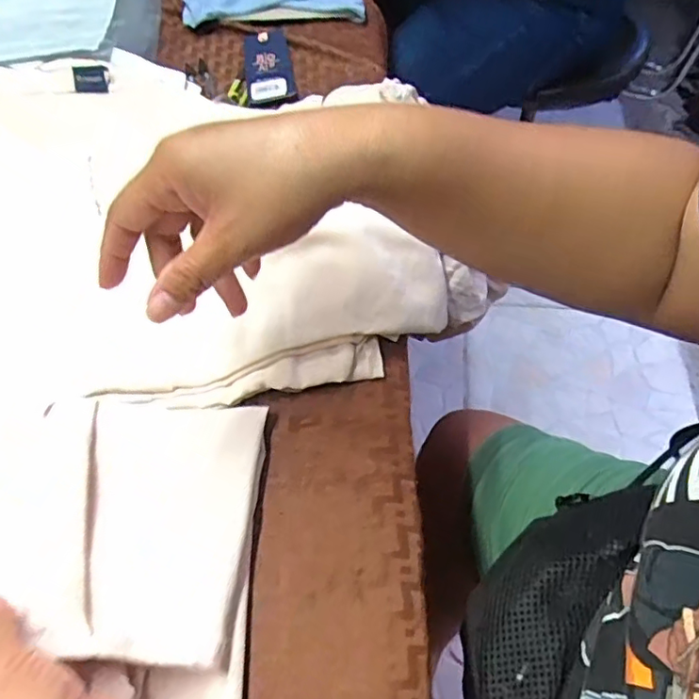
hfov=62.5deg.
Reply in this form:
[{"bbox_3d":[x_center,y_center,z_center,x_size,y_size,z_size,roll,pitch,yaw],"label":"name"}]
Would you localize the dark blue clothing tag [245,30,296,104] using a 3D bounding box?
[{"bbox_3d":[-0.085,-0.300,0.601,0.047,0.007,0.126,-11,58,2],"label":"dark blue clothing tag"}]

